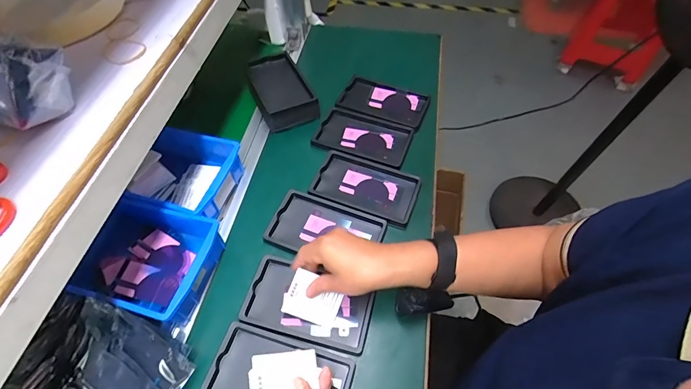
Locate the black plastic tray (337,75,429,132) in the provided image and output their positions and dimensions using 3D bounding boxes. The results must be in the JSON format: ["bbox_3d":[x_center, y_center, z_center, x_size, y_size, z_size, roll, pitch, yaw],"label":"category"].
[{"bbox_3d":[0.073,-0.175,0.674,0.157,0.021,0.092,20,58,13],"label":"black plastic tray"}]

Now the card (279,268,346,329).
[{"bbox_3d":[-0.039,0.133,0.452,0.069,0.006,0.057,24,82,-5],"label":"card"}]

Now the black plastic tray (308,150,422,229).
[{"bbox_3d":[0.032,-0.012,0.563,0.156,0.012,0.098,19,58,13],"label":"black plastic tray"}]

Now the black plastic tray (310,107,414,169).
[{"bbox_3d":[0.031,-0.102,0.626,0.159,0.012,0.100,18,57,12],"label":"black plastic tray"}]

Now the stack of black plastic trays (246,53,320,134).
[{"bbox_3d":[-0.125,-0.199,0.668,0.102,0.050,0.164,-19,58,-13],"label":"stack of black plastic trays"}]

